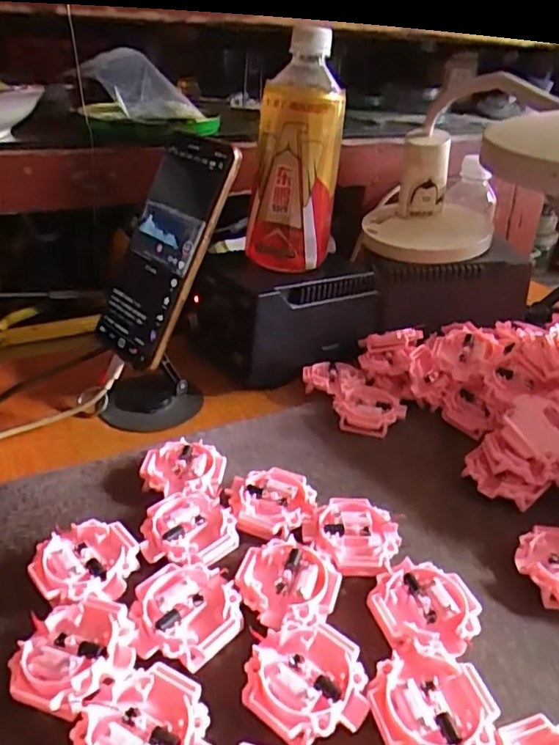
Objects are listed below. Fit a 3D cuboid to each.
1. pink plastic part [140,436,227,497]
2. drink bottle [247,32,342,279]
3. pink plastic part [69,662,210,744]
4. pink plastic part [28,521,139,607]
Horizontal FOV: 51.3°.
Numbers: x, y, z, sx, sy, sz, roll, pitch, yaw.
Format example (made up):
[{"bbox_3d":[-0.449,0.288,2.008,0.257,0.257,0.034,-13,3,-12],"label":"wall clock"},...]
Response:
[{"bbox_3d":[-0.064,0.066,0.385,0.052,0.020,0.048,5,30,2],"label":"pink plastic part"},{"bbox_3d":[0.013,-0.178,0.479,0.070,0.173,0.056,5,30,3],"label":"drink bottle"},{"bbox_3d":[-0.057,0.151,0.239,0.052,0.016,0.047,-12,34,-25],"label":"pink plastic part"},{"bbox_3d":[-0.104,0.104,0.313,0.051,0.016,0.053,3,30,-2],"label":"pink plastic part"}]

